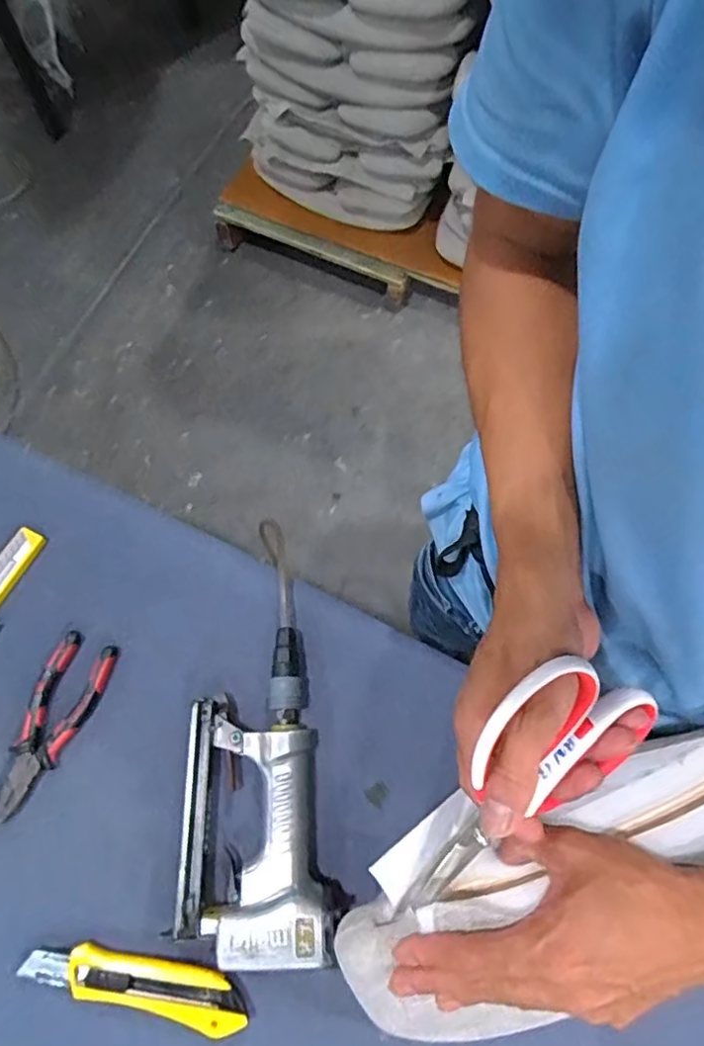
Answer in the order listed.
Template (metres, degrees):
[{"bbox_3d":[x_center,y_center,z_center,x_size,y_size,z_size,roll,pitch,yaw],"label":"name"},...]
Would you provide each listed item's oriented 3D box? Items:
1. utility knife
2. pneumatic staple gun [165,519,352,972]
[{"bbox_3d":[-0.162,0.345,0.443,0.167,0.009,0.037,13,71,3],"label":"utility knife"},{"bbox_3d":[-0.072,0.168,0.507,0.129,0.063,0.357,1,71,-1],"label":"pneumatic staple gun"}]

